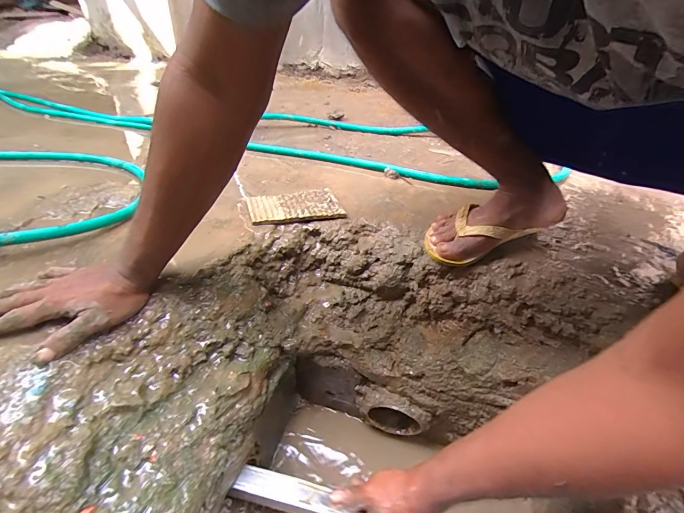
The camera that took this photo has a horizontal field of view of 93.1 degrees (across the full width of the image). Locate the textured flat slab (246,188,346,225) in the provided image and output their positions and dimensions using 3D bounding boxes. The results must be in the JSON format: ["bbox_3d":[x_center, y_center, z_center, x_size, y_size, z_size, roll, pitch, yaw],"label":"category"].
[{"bbox_3d":[-0.089,-0.093,0.605,0.163,0.016,0.105,-6,37,-11],"label":"textured flat slab"}]

